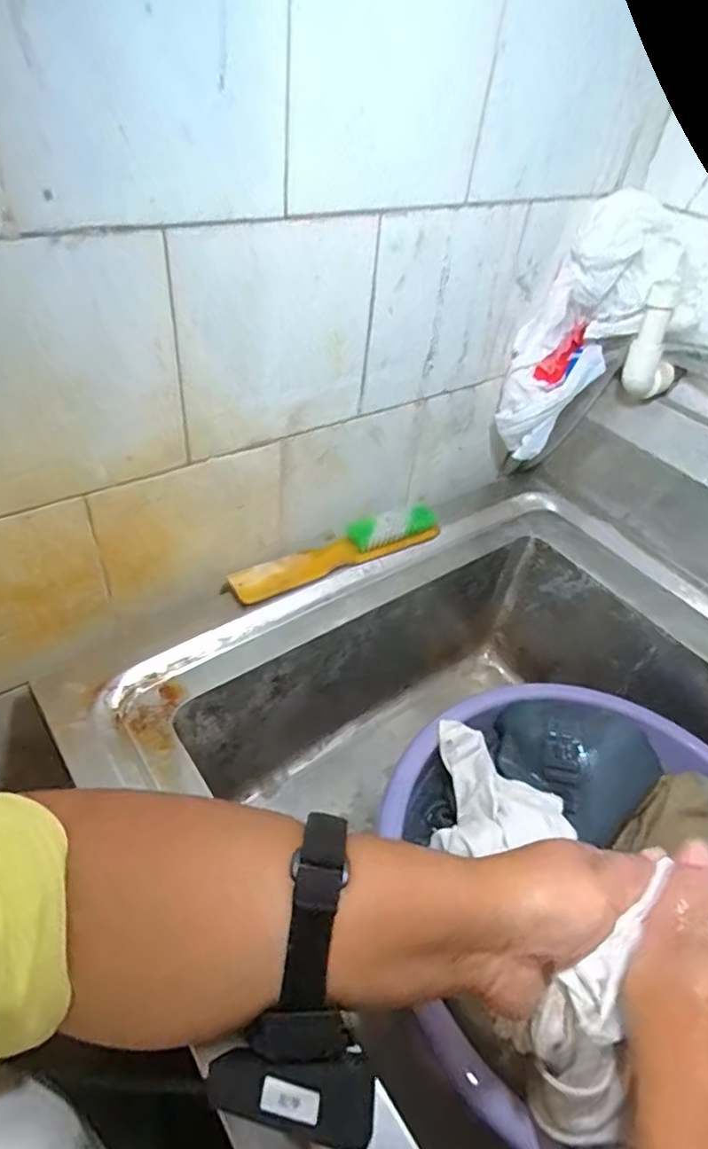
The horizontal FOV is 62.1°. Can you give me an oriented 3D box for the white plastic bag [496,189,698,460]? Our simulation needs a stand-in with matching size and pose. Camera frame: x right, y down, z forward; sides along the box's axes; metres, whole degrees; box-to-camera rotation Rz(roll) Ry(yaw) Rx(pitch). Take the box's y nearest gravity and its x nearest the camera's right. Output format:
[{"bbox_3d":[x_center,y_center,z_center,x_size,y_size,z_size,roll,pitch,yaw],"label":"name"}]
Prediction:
[{"bbox_3d":[0.206,-0.205,0.530,0.106,0.224,0.093,6,37,-41],"label":"white plastic bag"}]

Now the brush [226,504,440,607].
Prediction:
[{"bbox_3d":[-0.014,-0.022,0.525,0.199,0.026,0.037,-21,51,-26],"label":"brush"}]

